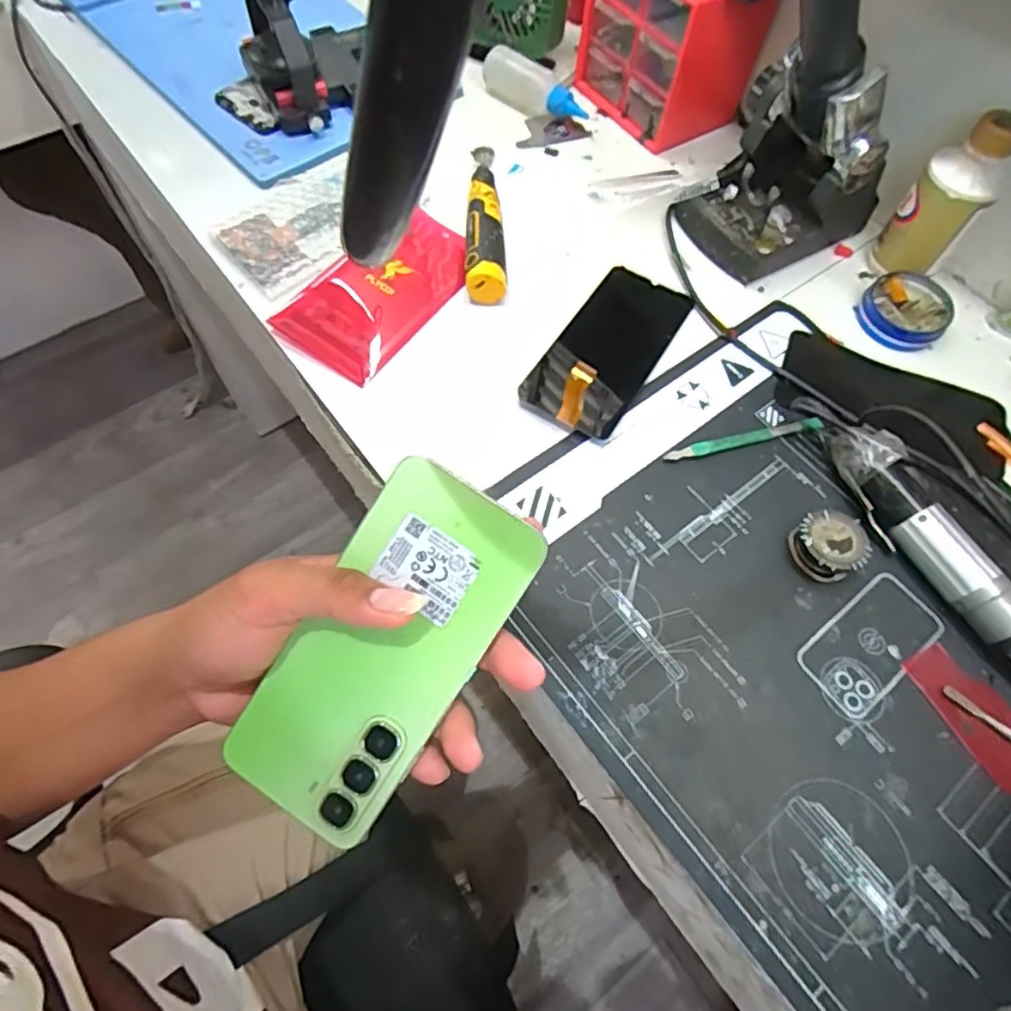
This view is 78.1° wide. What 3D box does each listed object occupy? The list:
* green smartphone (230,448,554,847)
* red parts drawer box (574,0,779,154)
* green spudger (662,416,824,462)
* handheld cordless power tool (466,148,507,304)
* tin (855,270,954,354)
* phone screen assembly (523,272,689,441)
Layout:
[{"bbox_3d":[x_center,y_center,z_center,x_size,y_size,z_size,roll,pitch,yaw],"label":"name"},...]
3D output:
[{"bbox_3d":[-0.054,0.064,0.271,0.074,0.004,0.162,33,92,4],"label":"green smartphone"},{"bbox_3d":[0.142,-0.407,0.540,0.101,0.116,0.126,-23,67,-13],"label":"red parts drawer box"},{"bbox_3d":[0.163,-0.046,0.426,0.116,0.005,0.010,-13,65,-9],"label":"green spudger"},{"bbox_3d":[-0.018,-0.235,0.499,0.029,0.029,0.168,-1,64,-3],"label":"handheld cordless power tool"},{"bbox_3d":[0.308,-0.150,0.479,0.061,0.020,0.061,1,64,-2],"label":"tin"},{"bbox_3d":[0.078,-0.126,0.438,0.069,0.052,0.165,30,66,12],"label":"phone screen assembly"}]

